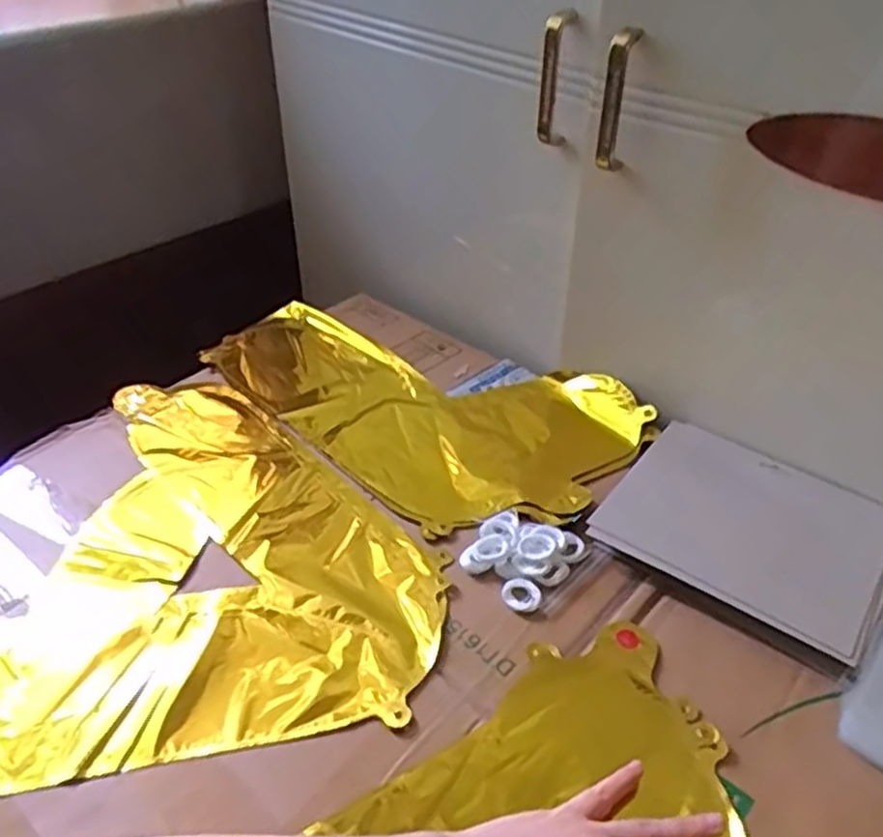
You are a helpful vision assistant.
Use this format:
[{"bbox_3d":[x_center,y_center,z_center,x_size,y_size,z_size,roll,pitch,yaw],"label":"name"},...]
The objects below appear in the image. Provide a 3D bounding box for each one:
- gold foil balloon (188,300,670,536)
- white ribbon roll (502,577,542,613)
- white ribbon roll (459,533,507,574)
[{"bbox_3d":[-0.031,-0.023,0.726,0.403,0.030,0.233,29,47,30],"label":"gold foil balloon"},{"bbox_3d":[0.057,0.125,0.539,0.026,0.007,0.026,0,39,0],"label":"white ribbon roll"},{"bbox_3d":[0.031,0.100,0.564,0.036,0.011,0.023,-21,44,-24],"label":"white ribbon roll"}]

